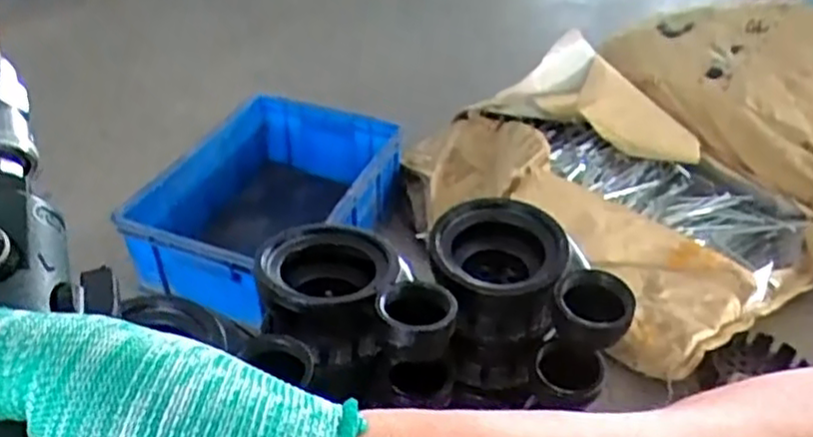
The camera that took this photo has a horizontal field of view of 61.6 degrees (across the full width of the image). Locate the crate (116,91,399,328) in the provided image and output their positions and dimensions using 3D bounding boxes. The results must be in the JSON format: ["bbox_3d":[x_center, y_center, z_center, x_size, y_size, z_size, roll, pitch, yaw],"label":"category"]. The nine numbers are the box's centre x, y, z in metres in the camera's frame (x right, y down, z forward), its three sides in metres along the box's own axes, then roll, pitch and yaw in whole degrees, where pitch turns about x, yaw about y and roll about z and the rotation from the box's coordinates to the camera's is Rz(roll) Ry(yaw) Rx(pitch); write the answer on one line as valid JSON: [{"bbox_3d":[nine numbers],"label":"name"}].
[{"bbox_3d":[-0.220,-0.005,1.081,0.299,0.193,0.408,18,41,19],"label":"crate"}]

